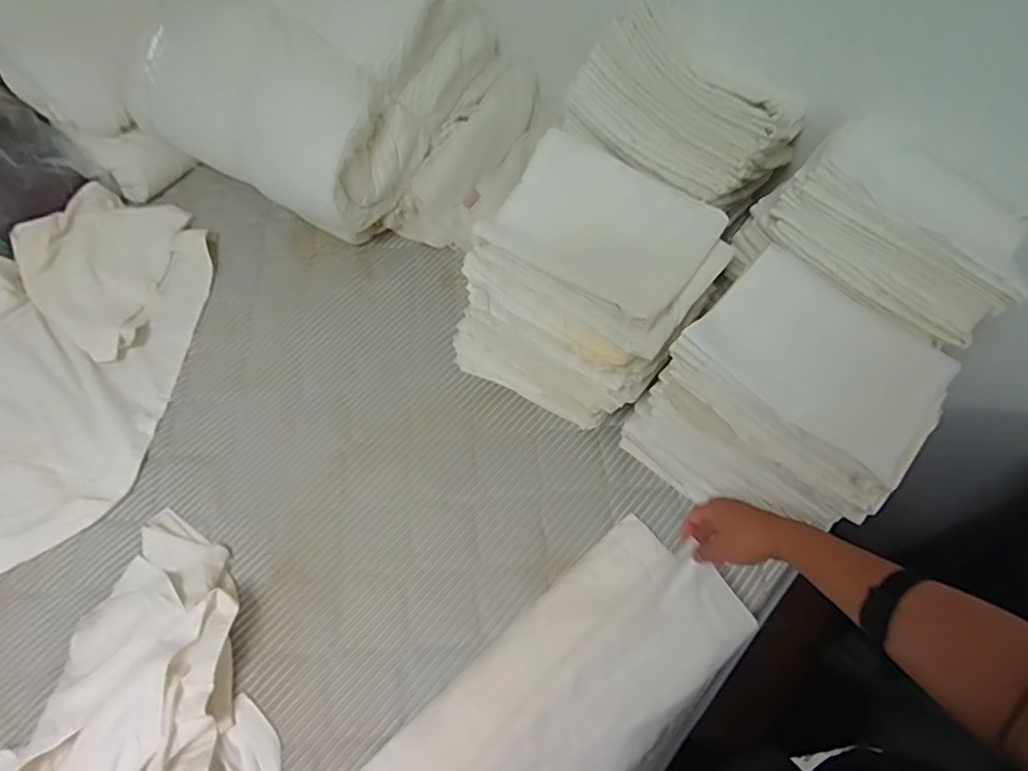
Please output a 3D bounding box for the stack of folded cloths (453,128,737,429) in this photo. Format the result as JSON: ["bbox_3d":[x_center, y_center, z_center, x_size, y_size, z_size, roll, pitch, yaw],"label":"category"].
[{"bbox_3d":[0.089,-0.127,0.883,0.344,0.353,0.212,27,66,16],"label":"stack of folded cloths"}]

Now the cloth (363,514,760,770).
[{"bbox_3d":[0.041,0.394,0.704,0.518,0.125,0.209,-39,67,-20],"label":"cloth"}]

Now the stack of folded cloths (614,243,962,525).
[{"bbox_3d":[0.361,0.025,0.805,0.297,0.305,0.258,38,70,20],"label":"stack of folded cloths"}]

